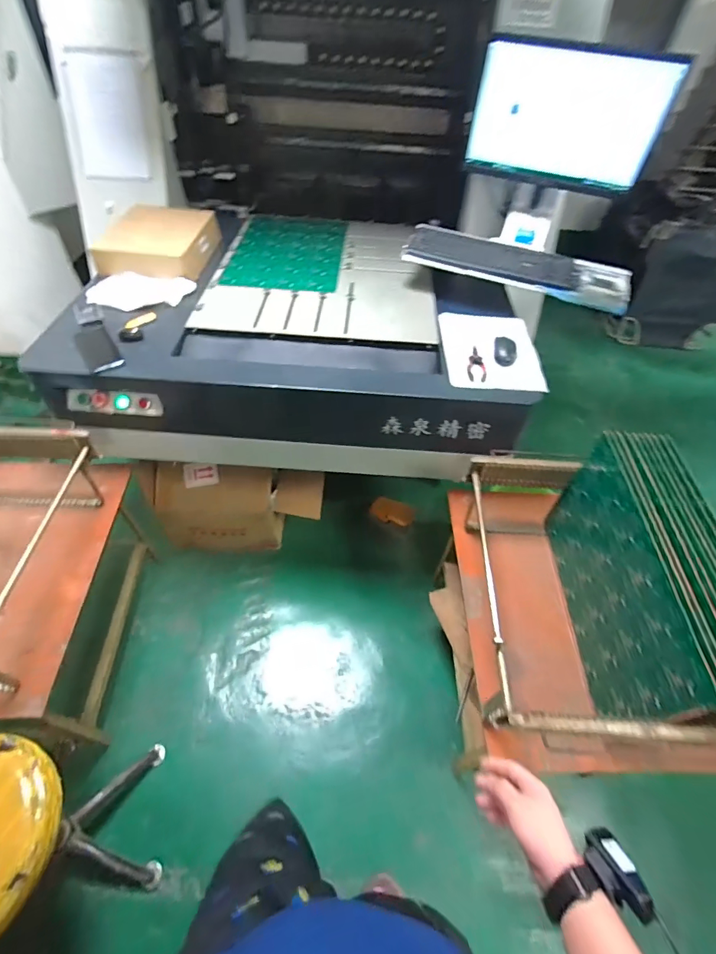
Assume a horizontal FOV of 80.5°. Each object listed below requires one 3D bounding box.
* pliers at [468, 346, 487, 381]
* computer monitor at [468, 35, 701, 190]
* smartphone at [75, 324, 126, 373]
[{"bbox_3d":[0.293,-0.278,1.037,0.045,0.010,0.127,10,51,4],"label":"pliers"},{"bbox_3d":[0.504,-0.873,1.026,0.429,0.256,0.050,17,52,10],"label":"computer monitor"},{"bbox_3d":[-0.631,-0.313,1.024,0.076,0.013,0.175,-29,59,-24],"label":"smartphone"}]

